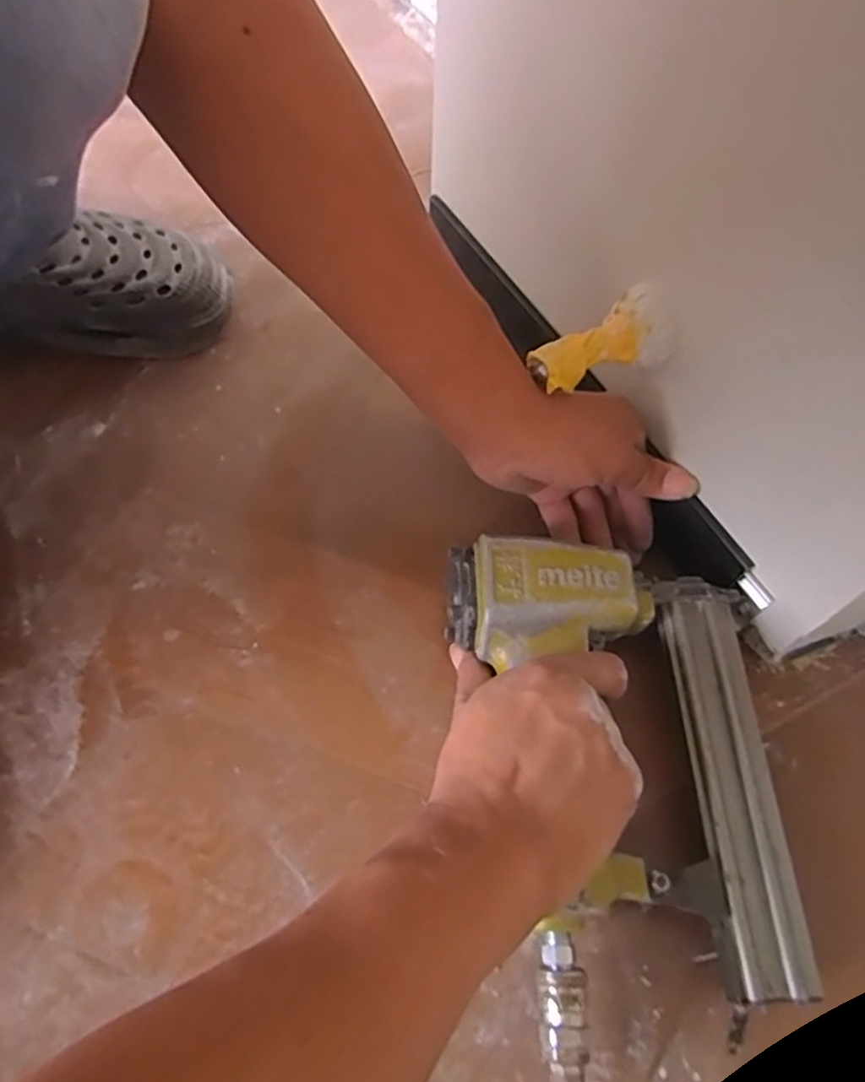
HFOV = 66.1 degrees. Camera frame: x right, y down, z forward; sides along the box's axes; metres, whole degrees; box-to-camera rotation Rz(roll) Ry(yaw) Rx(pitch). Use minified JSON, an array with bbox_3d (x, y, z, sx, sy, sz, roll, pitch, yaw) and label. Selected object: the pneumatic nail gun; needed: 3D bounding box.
[{"bbox_3d":[0.093,0.107,0.346,0.183,0.048,0.210,6,60,2],"label":"pneumatic nail gun"}]

